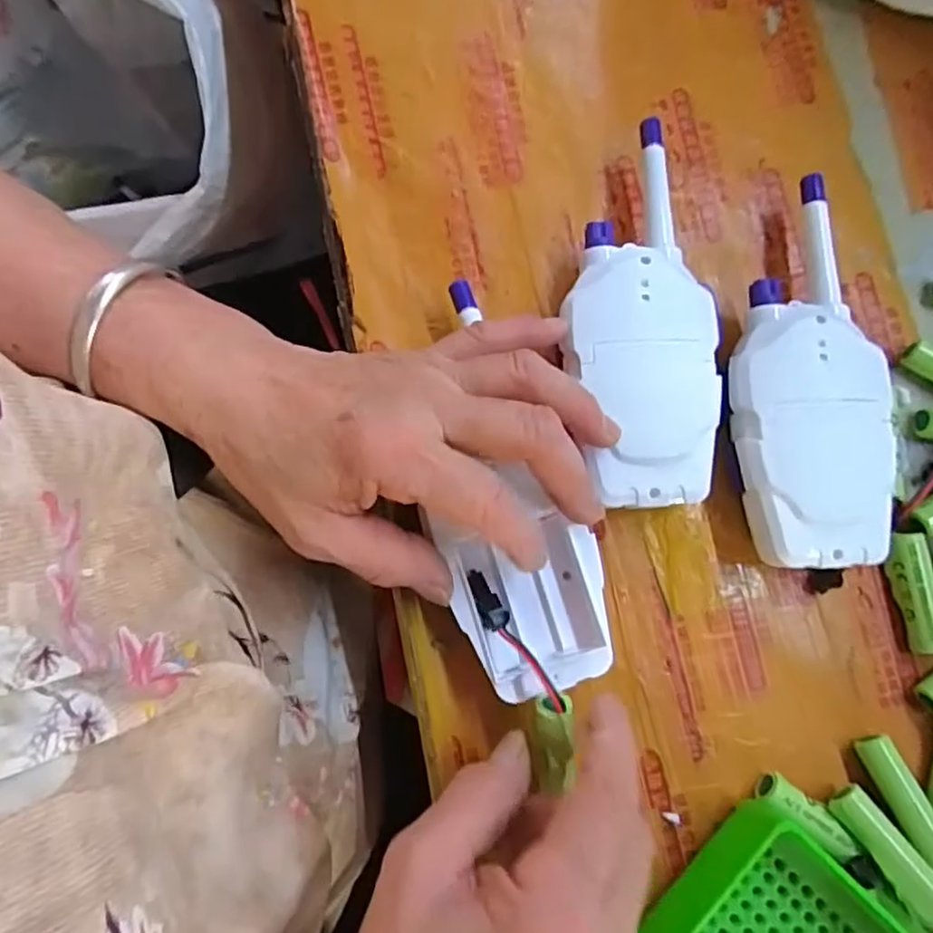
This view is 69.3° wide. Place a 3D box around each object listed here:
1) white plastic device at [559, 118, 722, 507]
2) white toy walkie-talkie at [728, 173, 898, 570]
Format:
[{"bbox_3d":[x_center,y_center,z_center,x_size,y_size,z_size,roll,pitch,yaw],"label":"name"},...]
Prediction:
[{"bbox_3d":[0.071,-0.063,0.292,0.059,0.034,0.160,-5,80,-2],"label":"white plastic device"},{"bbox_3d":[0.144,-0.039,0.291,0.063,0.034,0.161,5,80,0],"label":"white toy walkie-talkie"}]

